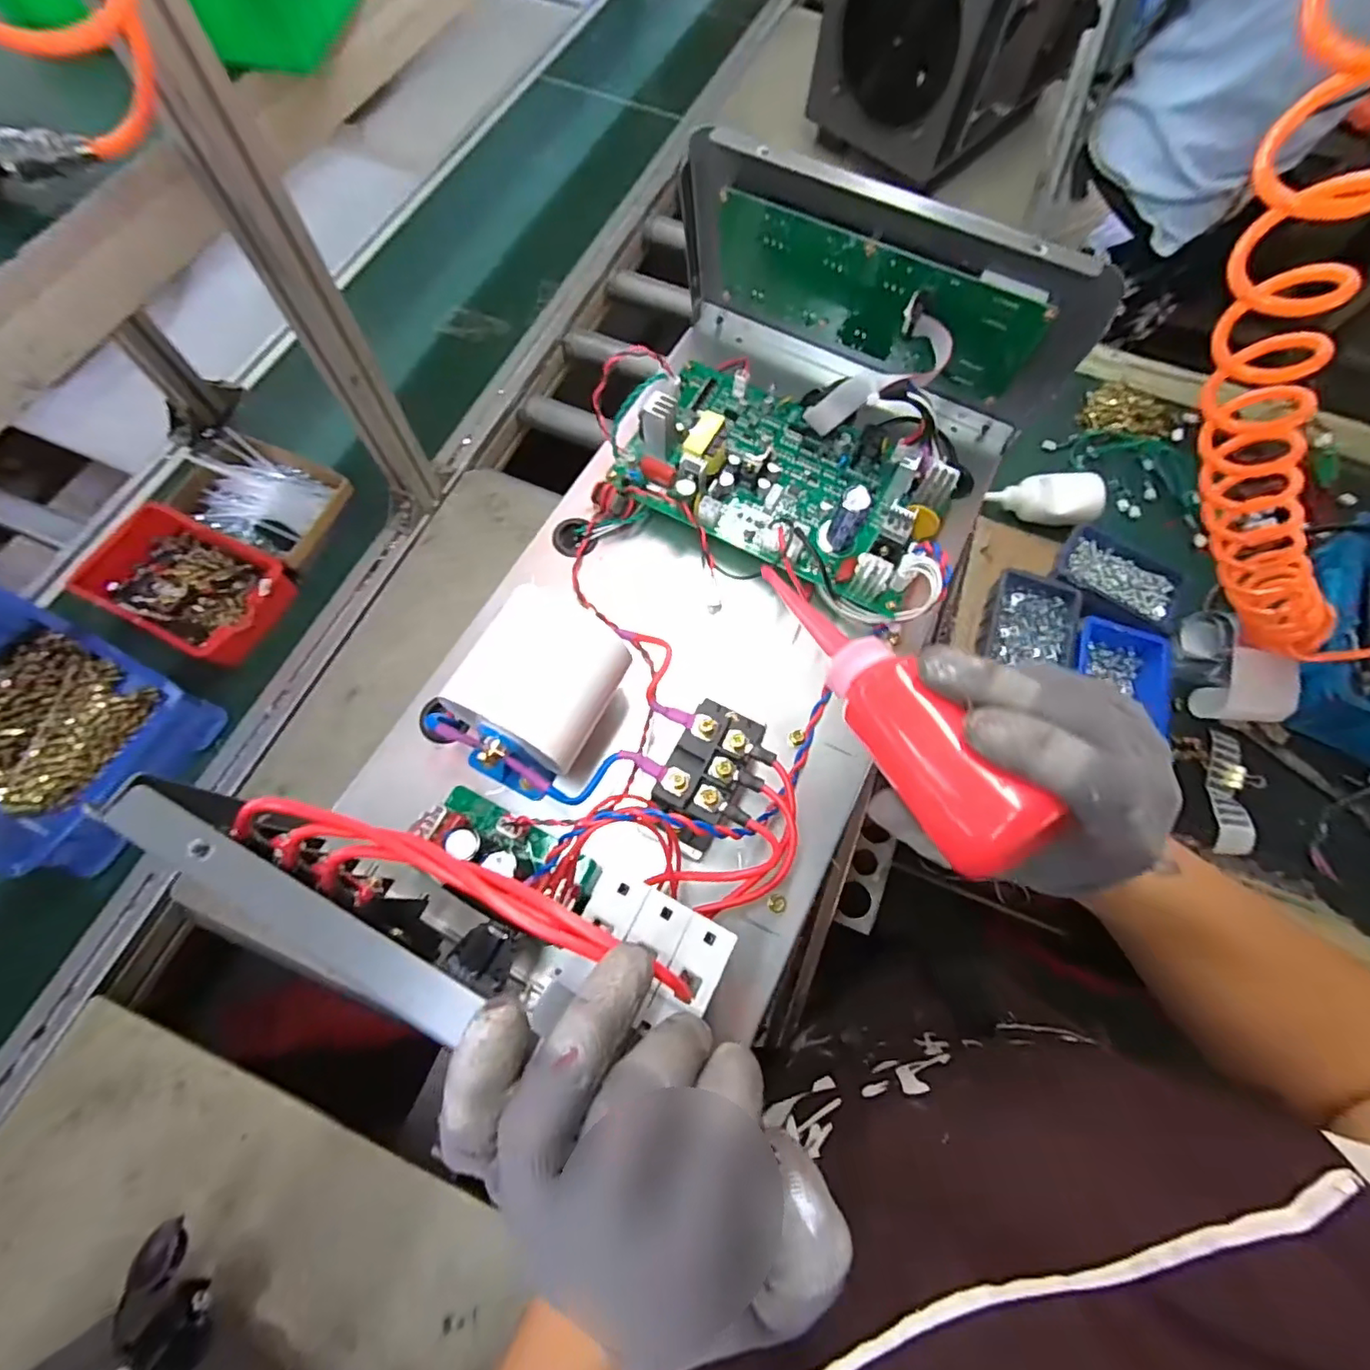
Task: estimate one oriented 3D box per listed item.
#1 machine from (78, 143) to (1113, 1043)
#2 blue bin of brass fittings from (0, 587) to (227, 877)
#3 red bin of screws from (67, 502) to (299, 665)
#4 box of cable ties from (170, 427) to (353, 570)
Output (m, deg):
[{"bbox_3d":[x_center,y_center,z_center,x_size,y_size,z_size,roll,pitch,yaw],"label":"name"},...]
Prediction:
[{"bbox_3d":[0.020,-0.078,0.324,0.251,0.146,0.471,28,69,10],"label":"machine"},{"bbox_3d":[-0.689,0.051,0.629,0.308,0.109,0.219,25,69,8],"label":"blue bin of brass fittings"},{"bbox_3d":[-0.584,-0.114,0.707,0.222,0.067,0.138,24,69,8],"label":"red bin of screws"},{"bbox_3d":[-0.537,-0.234,0.760,0.202,0.057,0.142,20,69,7],"label":"box of cable ties"}]

